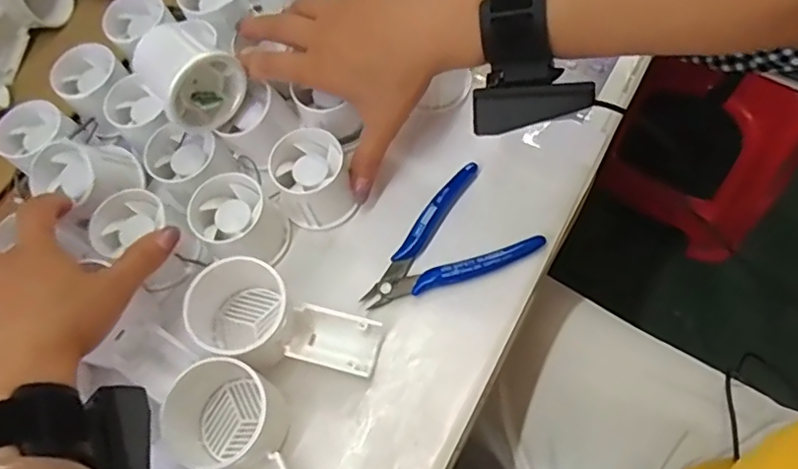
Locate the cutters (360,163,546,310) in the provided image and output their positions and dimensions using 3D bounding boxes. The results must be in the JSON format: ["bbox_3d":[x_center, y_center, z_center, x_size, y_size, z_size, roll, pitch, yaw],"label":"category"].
[{"bbox_3d":[0.027,0.008,0.389,0.116,0.014,0.076,-32,66,-8],"label":"cutters"}]

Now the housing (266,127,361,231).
[{"bbox_3d":[-0.059,-0.039,0.401,0.053,0.044,0.054,-1,67,2],"label":"housing"}]

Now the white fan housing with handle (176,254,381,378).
[{"bbox_3d":[-0.077,0.058,0.364,0.129,0.038,0.063,26,71,12],"label":"white fan housing with handle"}]

